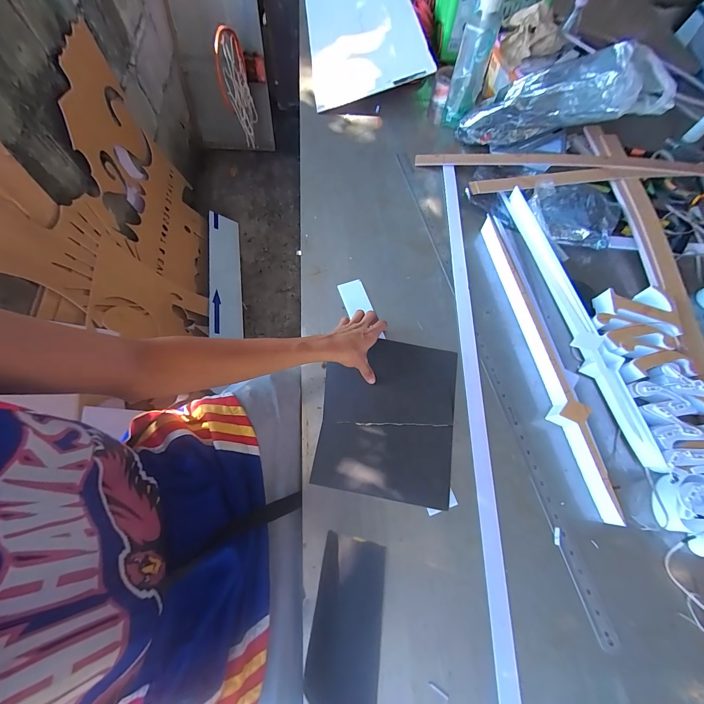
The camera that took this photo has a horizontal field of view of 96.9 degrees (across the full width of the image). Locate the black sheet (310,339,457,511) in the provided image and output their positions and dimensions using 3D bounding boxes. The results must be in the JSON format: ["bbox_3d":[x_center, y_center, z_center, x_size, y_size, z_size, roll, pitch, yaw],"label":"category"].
[{"bbox_3d":[0.064,0.110,0.556,0.228,0.010,0.275,10,69,3],"label":"black sheet"}]

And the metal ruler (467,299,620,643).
[{"bbox_3d":[0.302,0.175,0.533,0.028,0.006,0.529,-12,69,-6],"label":"metal ruler"}]

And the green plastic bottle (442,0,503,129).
[{"bbox_3d":[0.277,-0.671,0.707,0.072,0.260,0.072,17,69,6],"label":"green plastic bottle"}]

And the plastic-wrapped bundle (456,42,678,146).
[{"bbox_3d":[0.456,-0.567,0.704,0.398,0.142,0.123,13,65,38],"label":"plastic-wrapped bundle"}]

